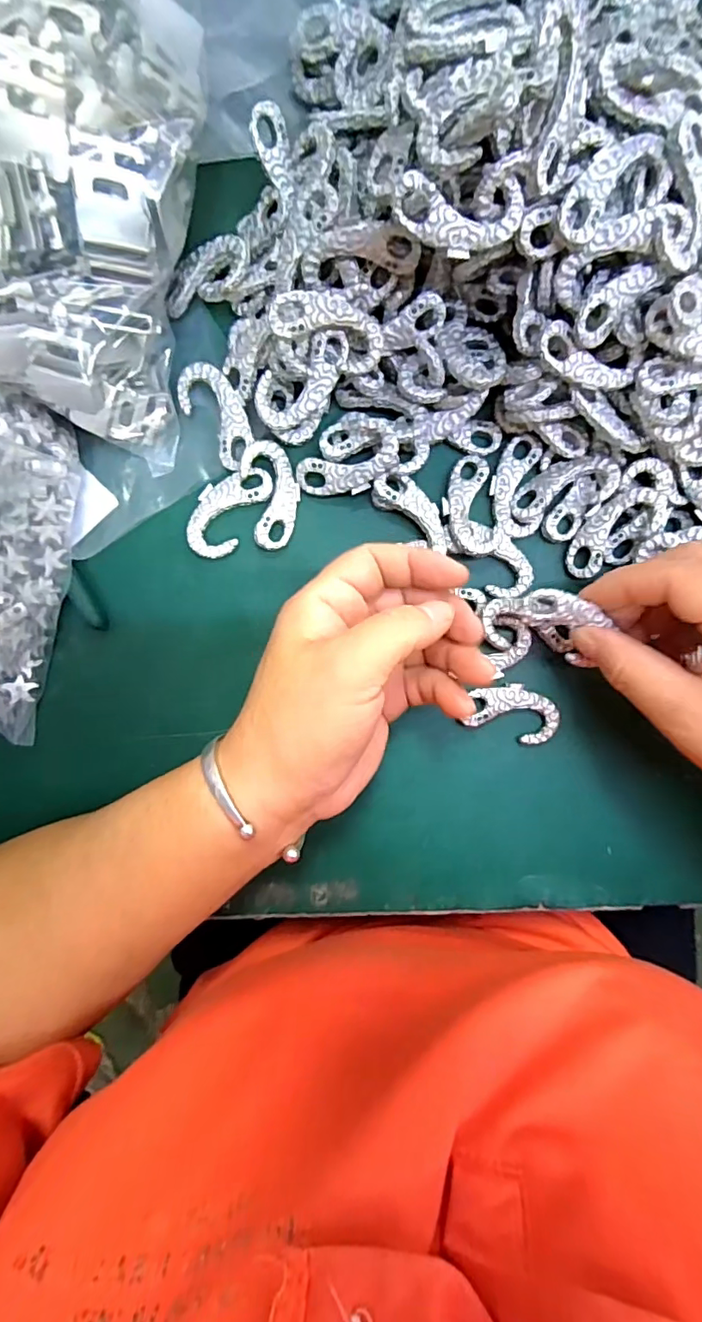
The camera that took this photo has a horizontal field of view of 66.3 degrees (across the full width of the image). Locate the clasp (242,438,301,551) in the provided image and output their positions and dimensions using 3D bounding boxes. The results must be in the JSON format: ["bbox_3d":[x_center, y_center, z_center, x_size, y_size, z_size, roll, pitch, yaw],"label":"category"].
[{"bbox_3d":[-0.037,-0.079,0.256,0.025,0.004,0.049,-12,95,-18],"label":"clasp"}]

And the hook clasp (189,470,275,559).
[{"bbox_3d":[-0.060,-0.073,0.257,0.026,0.004,0.049,32,90,-3],"label":"hook clasp"}]

